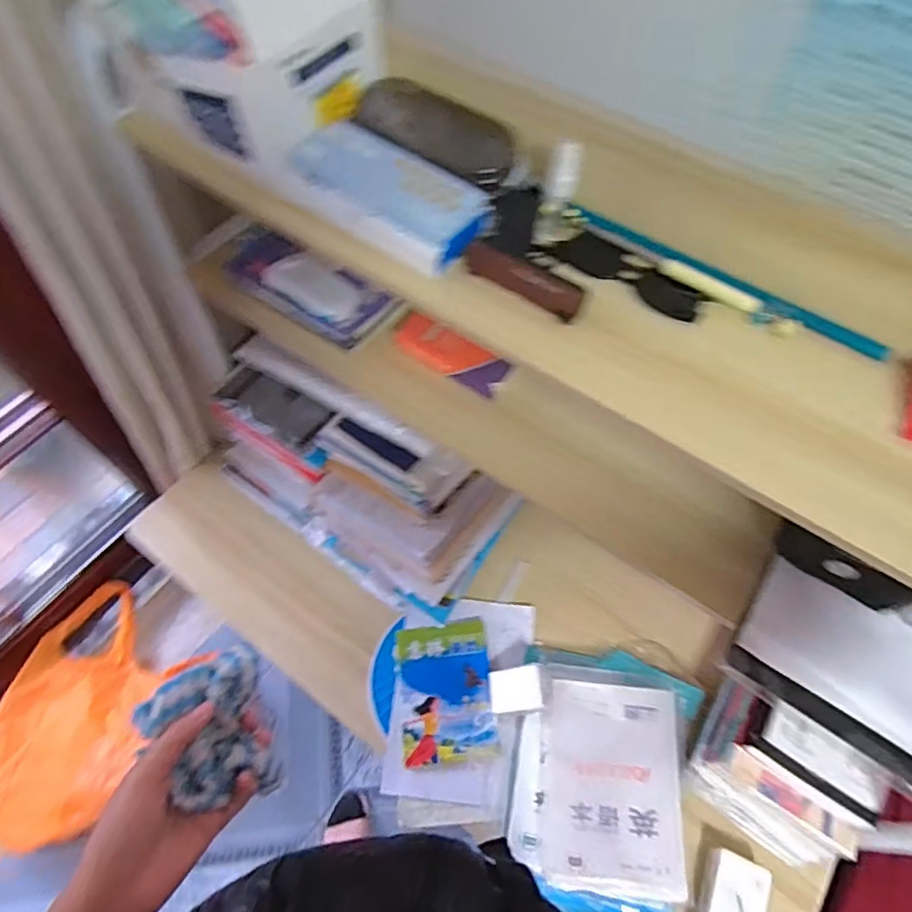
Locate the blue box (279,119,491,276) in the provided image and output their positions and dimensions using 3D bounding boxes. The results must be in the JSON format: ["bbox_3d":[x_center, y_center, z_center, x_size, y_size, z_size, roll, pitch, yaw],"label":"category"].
[{"bbox_3d":[-0.066,-0.242,0.549,0.179,0.045,0.086,34,67,17],"label":"blue box"}]

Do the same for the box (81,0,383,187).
[{"bbox_3d":[-0.216,-0.409,0.556,0.257,0.140,0.185,41,69,19],"label":"box"}]

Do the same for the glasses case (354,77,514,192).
[{"bbox_3d":[-0.018,-0.305,0.569,0.169,0.040,0.070,36,68,17],"label":"glasses case"}]

